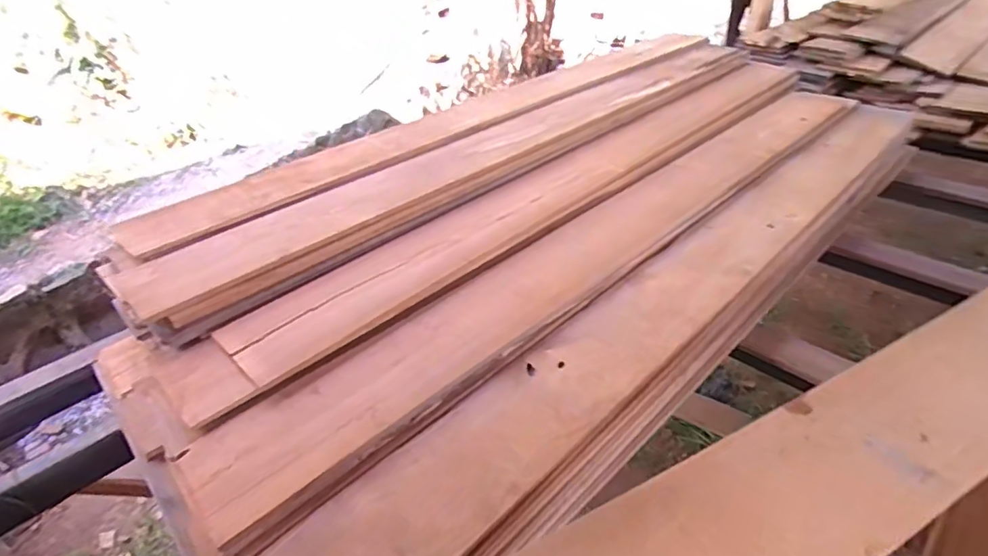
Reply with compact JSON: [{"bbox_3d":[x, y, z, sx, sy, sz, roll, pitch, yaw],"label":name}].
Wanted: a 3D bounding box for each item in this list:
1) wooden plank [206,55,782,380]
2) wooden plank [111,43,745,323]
[{"bbox_3d":[0.255,-0.296,1.383,1.930,0.038,0.198,-32,45,-32],"label":"wooden plank"},{"bbox_3d":[0.097,-0.382,1.418,1.986,0.030,0.171,-31,57,-32],"label":"wooden plank"}]

